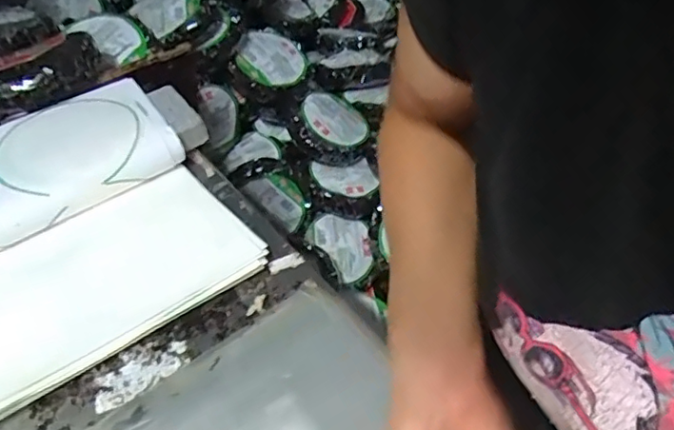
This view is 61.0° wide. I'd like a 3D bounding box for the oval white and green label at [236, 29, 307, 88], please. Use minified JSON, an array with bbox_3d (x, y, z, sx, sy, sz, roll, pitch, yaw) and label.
[{"bbox_3d":[-0.132,-0.332,1.192,0.138,0.023,0.205,30,41,-10],"label":"oval white and green label"}]

